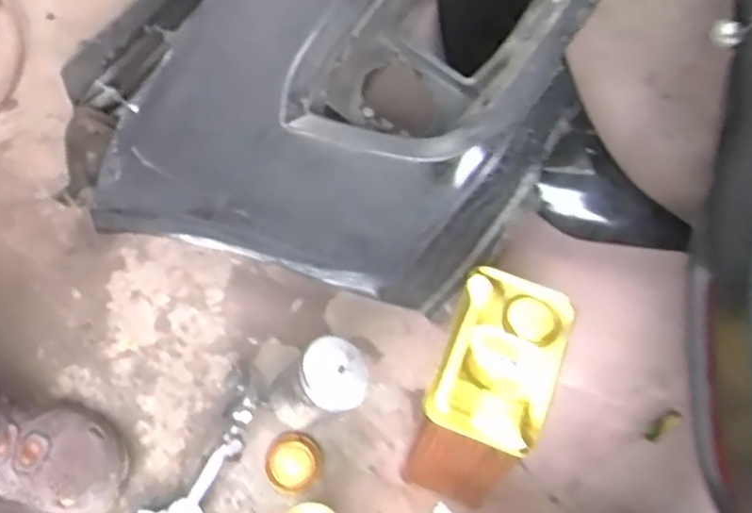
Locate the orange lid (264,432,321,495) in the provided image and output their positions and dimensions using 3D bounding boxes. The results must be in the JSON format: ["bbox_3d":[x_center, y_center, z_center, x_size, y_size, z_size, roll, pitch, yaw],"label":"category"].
[{"bbox_3d":[-0.097,0.242,0.887,0.064,0.011,0.067,1,60,-1],"label":"orange lid"}]

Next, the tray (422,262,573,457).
[{"bbox_3d":[0.119,0.095,0.714,0.106,0.023,0.168,20,63,6],"label":"tray"}]

